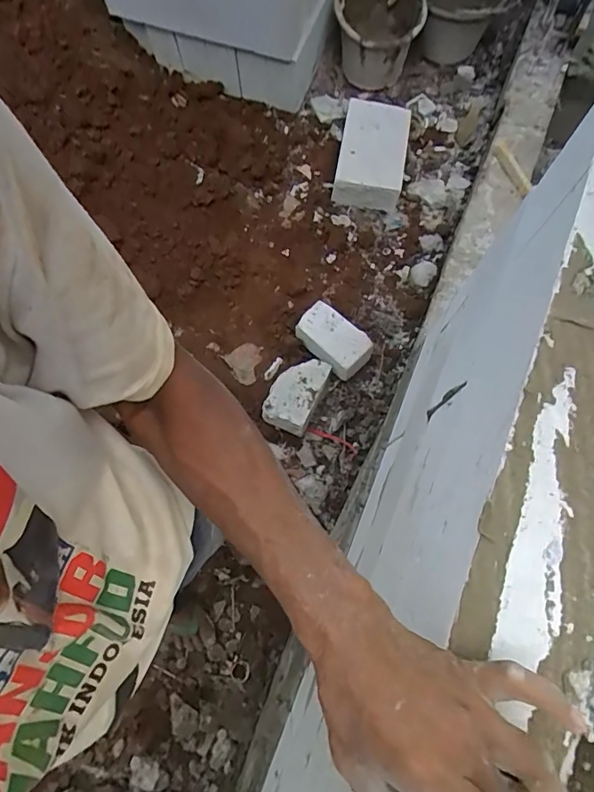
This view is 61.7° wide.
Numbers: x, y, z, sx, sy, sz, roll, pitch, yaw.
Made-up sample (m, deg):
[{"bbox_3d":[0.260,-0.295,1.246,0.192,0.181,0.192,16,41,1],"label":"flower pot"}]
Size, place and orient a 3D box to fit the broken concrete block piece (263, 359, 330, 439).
[{"bbox_3d":[0.001,-0.013,1.352,0.125,0.083,0.192,23,77,7],"label":"broken concrete block piece"}]

